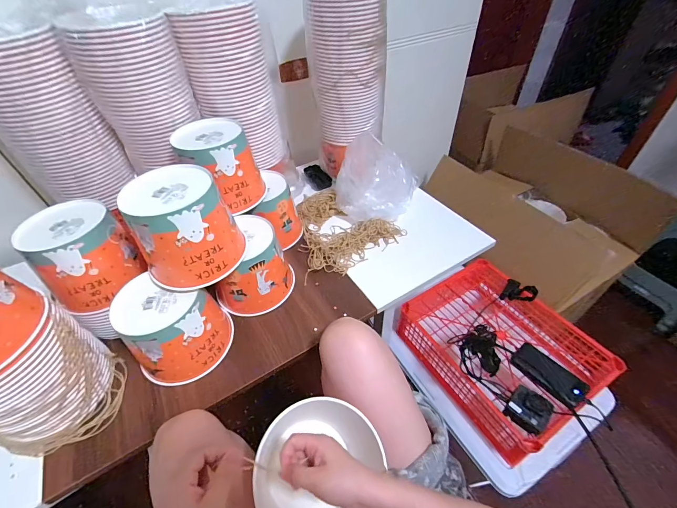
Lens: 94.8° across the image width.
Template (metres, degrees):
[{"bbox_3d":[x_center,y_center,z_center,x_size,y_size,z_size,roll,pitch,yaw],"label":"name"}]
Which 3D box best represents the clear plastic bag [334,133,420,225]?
[{"bbox_3d":[0.088,-0.178,0.746,0.189,0.155,0.129,8,48,11],"label":"clear plastic bag"}]

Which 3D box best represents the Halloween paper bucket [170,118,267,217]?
[{"bbox_3d":[-0.225,-0.167,0.603,0.118,0.136,0.118,-2,47,2],"label":"Halloween paper bucket"}]

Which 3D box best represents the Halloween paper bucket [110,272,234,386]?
[{"bbox_3d":[-0.265,0.122,0.512,0.134,0.129,0.125,-2,47,2],"label":"Halloween paper bucket"}]

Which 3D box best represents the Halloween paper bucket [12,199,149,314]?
[{"bbox_3d":[-0.421,-0.005,0.524,0.134,0.113,0.144,-29,52,-22],"label":"Halloween paper bucket"}]

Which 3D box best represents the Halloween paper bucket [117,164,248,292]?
[{"bbox_3d":[-0.234,-0.046,0.489,0.133,0.128,0.146,-2,47,2],"label":"Halloween paper bucket"}]

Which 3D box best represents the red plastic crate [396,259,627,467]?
[{"bbox_3d":[0.444,0.252,0.871,0.352,0.173,0.439,-28,51,-21],"label":"red plastic crate"}]

